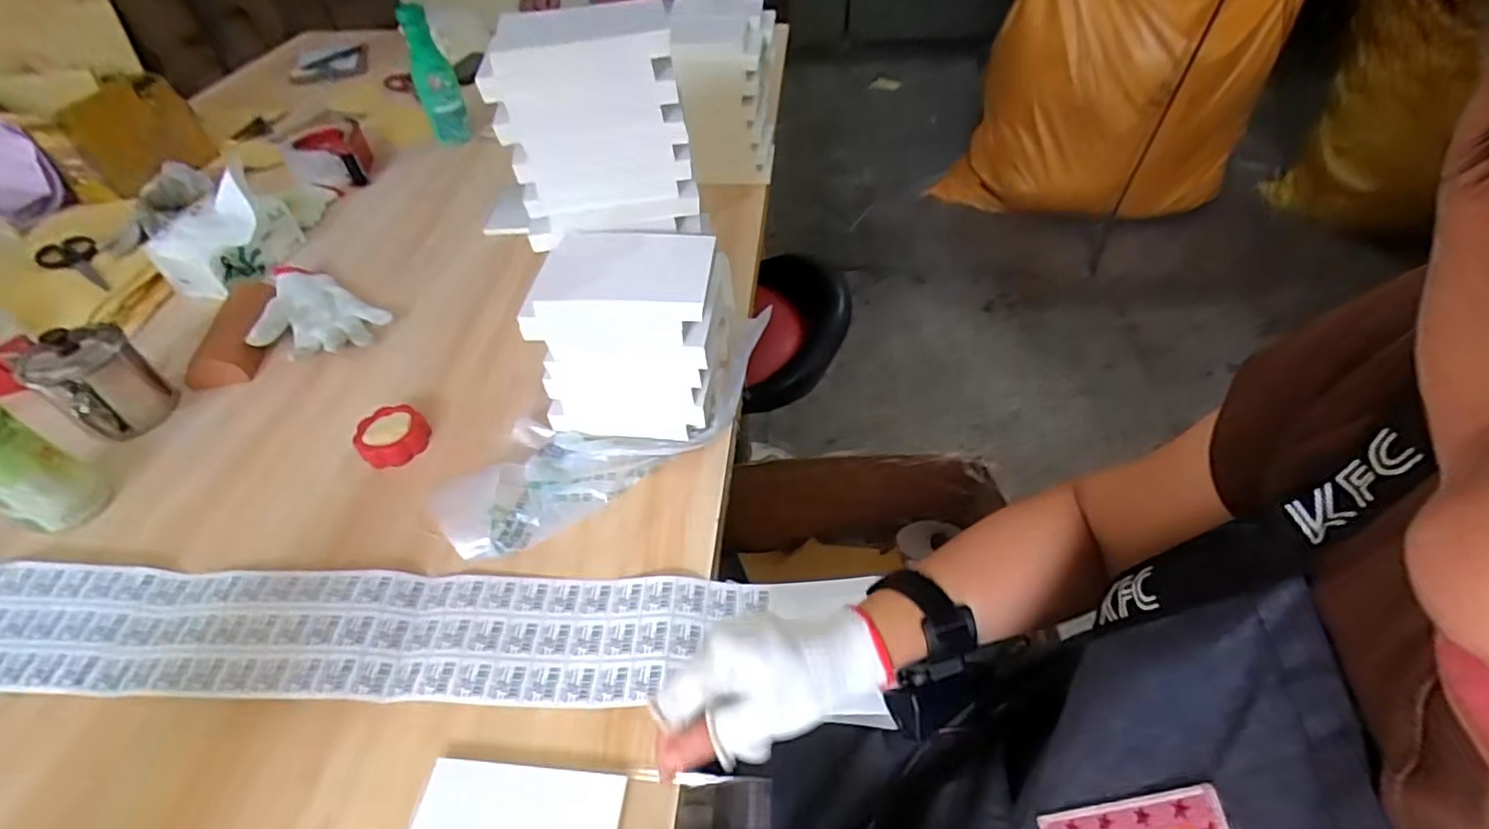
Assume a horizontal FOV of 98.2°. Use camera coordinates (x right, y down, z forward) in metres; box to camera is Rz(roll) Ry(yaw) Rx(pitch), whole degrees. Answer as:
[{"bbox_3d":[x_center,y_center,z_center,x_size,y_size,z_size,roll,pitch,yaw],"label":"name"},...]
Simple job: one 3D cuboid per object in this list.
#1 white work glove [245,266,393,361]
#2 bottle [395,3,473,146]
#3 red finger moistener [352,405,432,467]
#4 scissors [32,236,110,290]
[{"bbox_3d":[-0.536,-0.122,0.785,0.182,0.026,0.122,26,53,25],"label":"white work glove"},{"bbox_3d":[-0.521,-0.563,1.089,0.070,0.212,0.070,-22,51,-15],"label":"bottle"},{"bbox_3d":[-0.358,0.022,0.656,0.066,0.021,0.064,-1,47,1],"label":"red finger moistener"},{"bbox_3d":[-0.899,-0.202,0.869,0.156,0.018,0.064,30,56,26],"label":"scissors"}]

